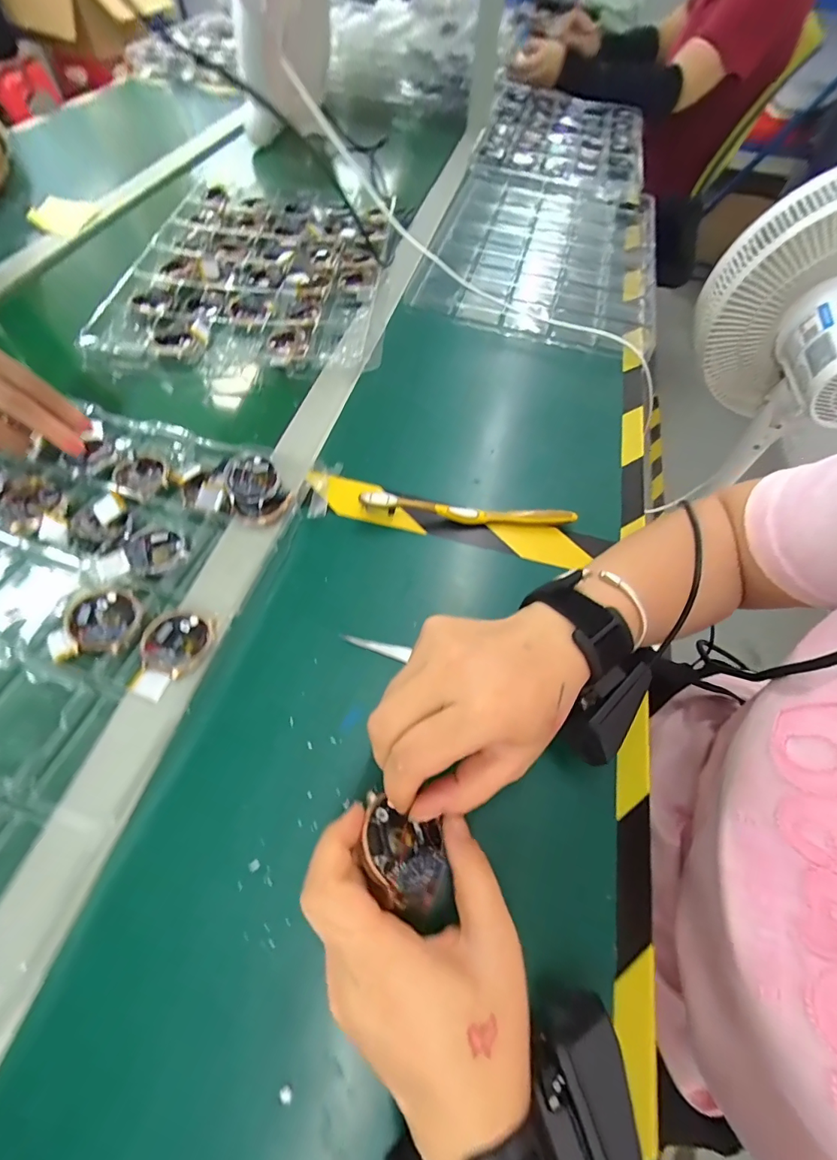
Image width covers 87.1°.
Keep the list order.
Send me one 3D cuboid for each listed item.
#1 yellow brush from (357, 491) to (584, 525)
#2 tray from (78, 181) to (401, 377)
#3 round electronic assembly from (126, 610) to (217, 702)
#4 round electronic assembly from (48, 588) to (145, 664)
[{"bbox_3d":[0.043,-0.057,0.370,0.177,0.026,0.012,3,60,-2],"label":"yellow brush"},{"bbox_3d":[-0.185,-0.394,0.551,0.304,0.023,0.398,6,59,-1],"label":"tray"},{"bbox_3d":[-0.167,0.049,0.296,0.043,0.007,0.060,16,60,5],"label":"round electronic assembly"},{"bbox_3d":[-0.218,0.032,0.300,0.054,0.006,0.056,2,60,-3],"label":"round electronic assembly"}]

